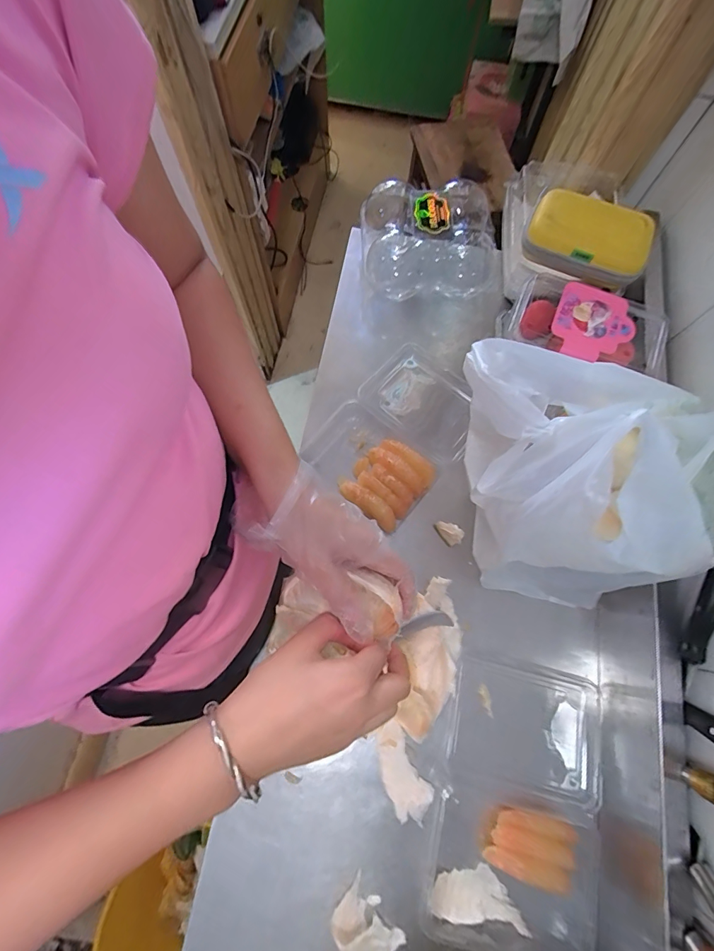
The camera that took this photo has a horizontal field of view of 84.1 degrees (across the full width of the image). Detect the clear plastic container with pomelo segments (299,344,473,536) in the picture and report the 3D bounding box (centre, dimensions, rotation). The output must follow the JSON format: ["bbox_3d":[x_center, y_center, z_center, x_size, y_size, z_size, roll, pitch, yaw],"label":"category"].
[{"bbox_3d":[0.059,-0.061,0.554,0.168,0.047,0.239,43,77,11],"label":"clear plastic container with pomelo segments"}]

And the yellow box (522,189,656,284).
[{"bbox_3d":[0.292,-0.300,0.504,0.148,0.043,0.105,23,74,6],"label":"yellow box"}]

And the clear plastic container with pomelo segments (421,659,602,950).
[{"bbox_3d":[0.171,0.352,0.429,0.178,0.031,0.256,11,73,2],"label":"clear plastic container with pomelo segments"}]

